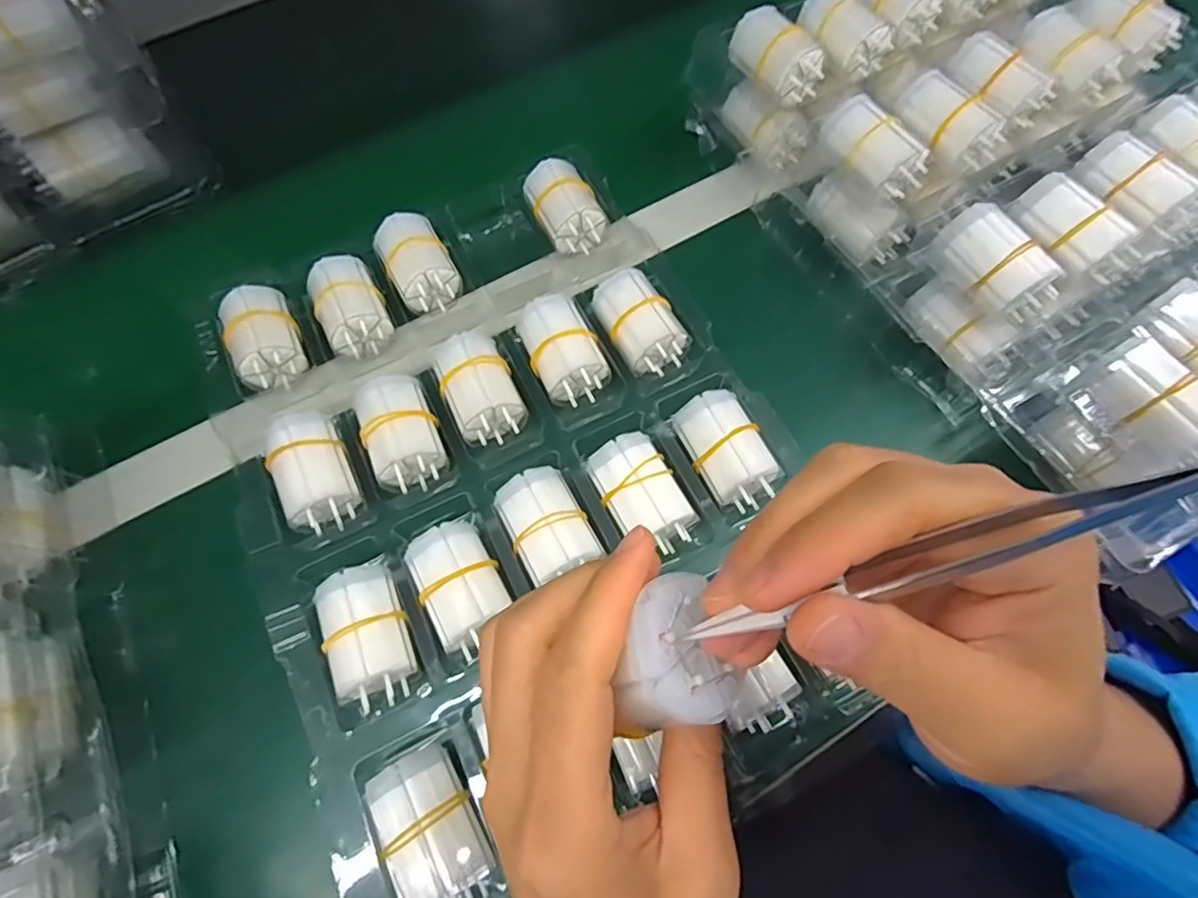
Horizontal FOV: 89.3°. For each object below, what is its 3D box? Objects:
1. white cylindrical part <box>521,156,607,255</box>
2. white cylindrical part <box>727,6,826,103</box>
[{"bbox_3d":[-0.023,-0.160,0.404,0.040,0.031,0.061,-23,68,-8],"label":"white cylindrical part"},{"bbox_3d":[0.114,-0.253,0.397,0.032,0.040,0.059,-29,69,-11],"label":"white cylindrical part"}]

